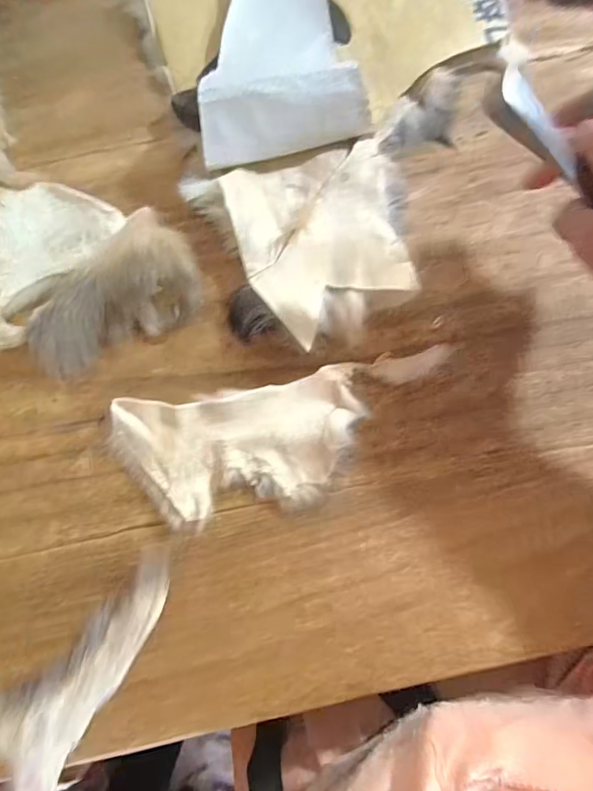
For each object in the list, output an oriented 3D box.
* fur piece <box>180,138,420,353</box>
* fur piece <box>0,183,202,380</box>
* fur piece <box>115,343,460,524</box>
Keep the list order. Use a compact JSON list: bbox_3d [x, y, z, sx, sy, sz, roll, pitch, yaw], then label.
[{"bbox_3d":[0.014,-0.112,0.329,0.147,0.025,0.143,-19,81,-2],"label":"fur piece"},{"bbox_3d":[-0.149,-0.082,0.324,0.156,0.037,0.128,14,81,3],"label":"fur piece"},{"bbox_3d":[-0.010,0.031,0.310,0.221,0.016,0.088,-9,81,-1],"label":"fur piece"}]

